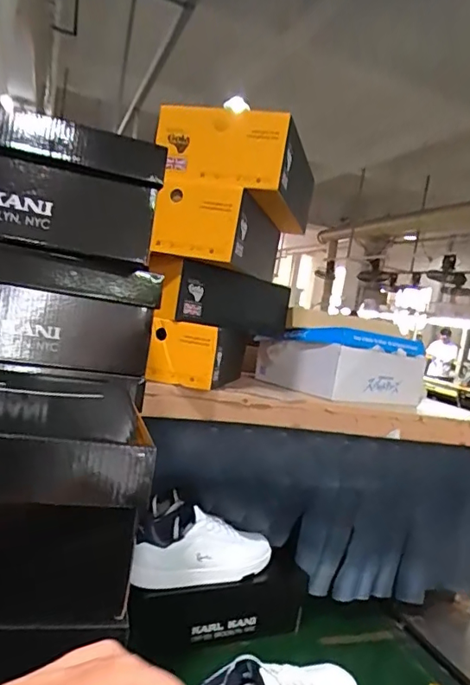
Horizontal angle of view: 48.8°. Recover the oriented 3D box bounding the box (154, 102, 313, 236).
[{"bbox_3d":[0.010,-0.309,0.964,0.219,0.129,0.320,12,6,16],"label":"box"}]

